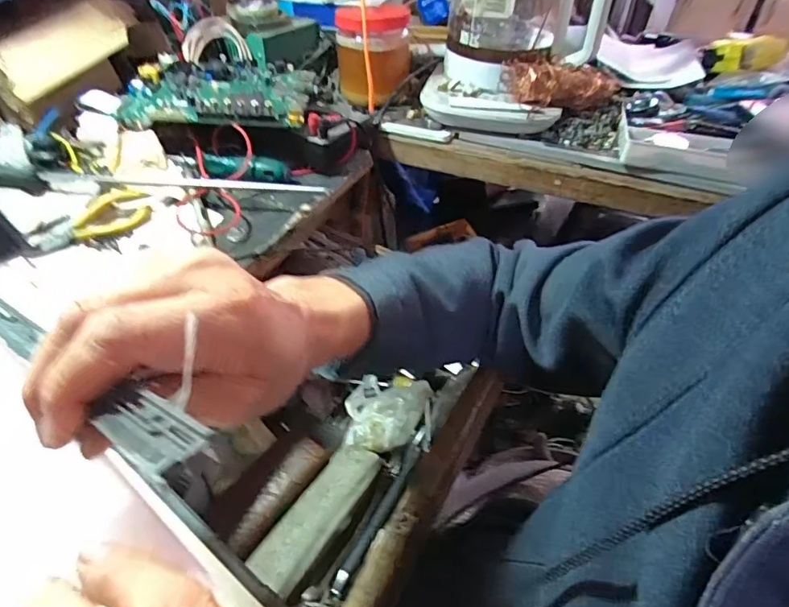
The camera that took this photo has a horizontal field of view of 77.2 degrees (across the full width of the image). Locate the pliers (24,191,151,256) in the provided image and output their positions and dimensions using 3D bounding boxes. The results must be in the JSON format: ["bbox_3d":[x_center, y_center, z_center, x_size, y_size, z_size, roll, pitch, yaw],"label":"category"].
[{"bbox_3d":[-0.294,-0.078,0.473,0.111,0.023,0.046,-22,48,-23],"label":"pliers"}]

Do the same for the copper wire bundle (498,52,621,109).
[{"bbox_3d":[0.195,-0.254,0.584,0.134,0.052,0.049,0,43,-2],"label":"copper wire bundle"}]

